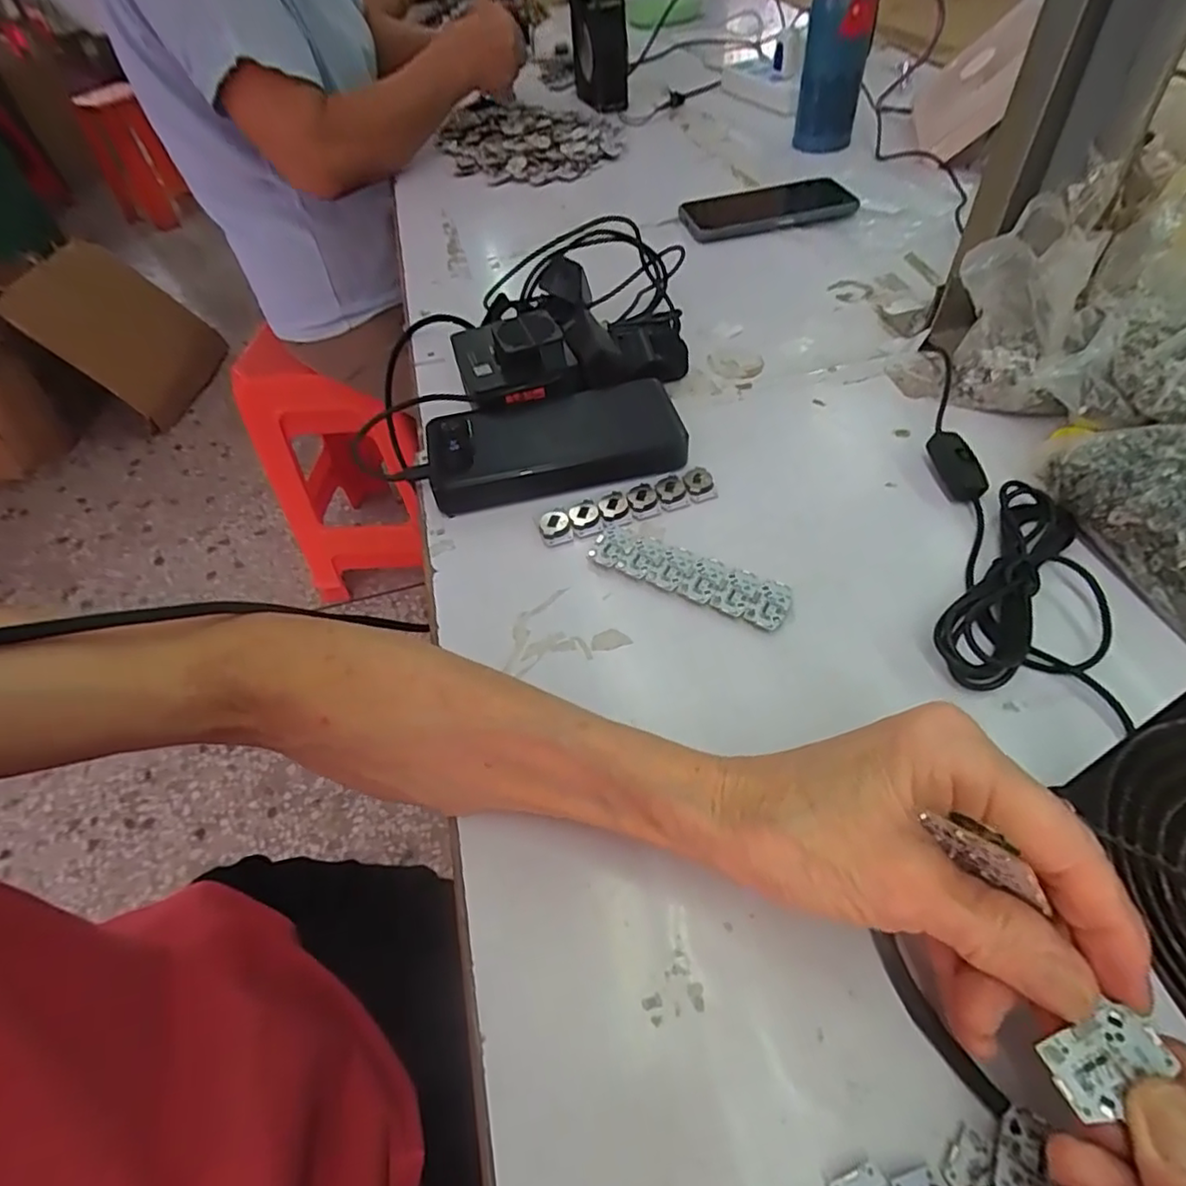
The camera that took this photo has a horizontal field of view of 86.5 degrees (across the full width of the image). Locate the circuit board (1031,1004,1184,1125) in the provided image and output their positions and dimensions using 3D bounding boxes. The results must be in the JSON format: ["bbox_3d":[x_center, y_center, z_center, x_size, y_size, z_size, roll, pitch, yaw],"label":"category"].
[{"bbox_3d":[0.129,0.117,0.158,0.030,0.004,0.017,-21,52,-10],"label":"circuit board"}]

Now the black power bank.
[{"bbox_3d":[-0.024,-0.093,0.388,0.149,0.026,0.067,-11,51,-4],"label":"black power bank"}]

